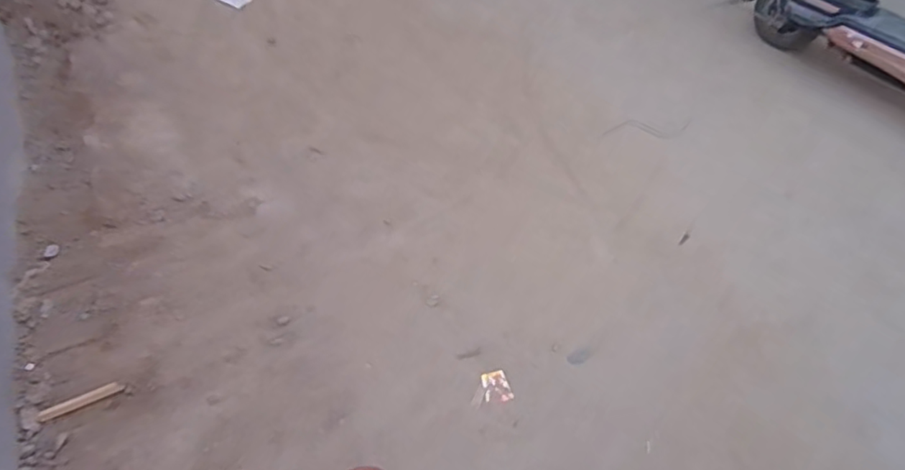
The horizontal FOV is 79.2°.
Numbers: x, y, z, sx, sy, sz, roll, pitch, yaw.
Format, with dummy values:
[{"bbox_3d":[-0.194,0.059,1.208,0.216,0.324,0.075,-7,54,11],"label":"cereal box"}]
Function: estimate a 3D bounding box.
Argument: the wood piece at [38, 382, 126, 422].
[{"bbox_3d":[-1.033,0.464,1.524,0.210,0.011,0.033,-23,56,-16],"label":"wood piece"}]

